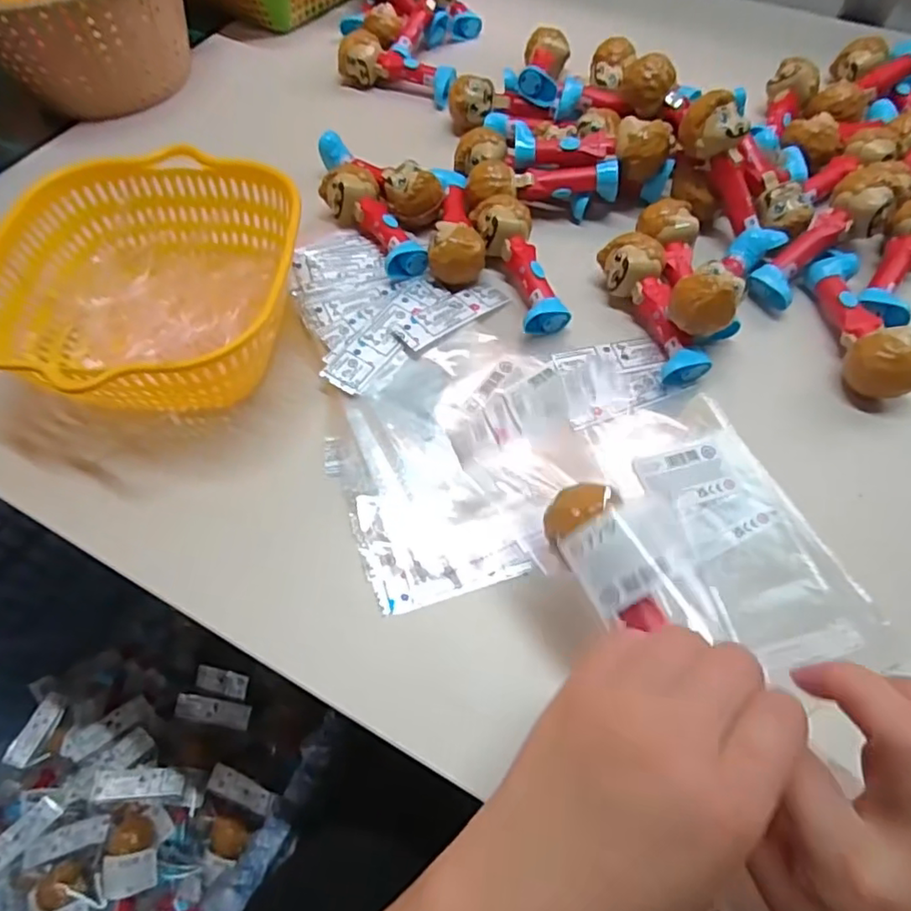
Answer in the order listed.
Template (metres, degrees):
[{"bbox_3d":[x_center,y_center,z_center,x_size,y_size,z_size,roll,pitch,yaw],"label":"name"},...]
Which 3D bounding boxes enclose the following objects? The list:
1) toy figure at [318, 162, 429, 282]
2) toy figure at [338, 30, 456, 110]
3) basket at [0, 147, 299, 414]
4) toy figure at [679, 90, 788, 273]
[{"bbox_3d":[-0.064,-0.186,0.475,0.040,0.030,0.115,-31,63,-17],"label":"toy figure"},{"bbox_3d":[-0.056,-0.389,0.606,0.125,0.037,0.045,24,62,15],"label":"toy figure"},{"bbox_3d":[-0.203,-0.112,0.411,0.193,0.070,0.208,2,59,2],"label":"basket"},{"bbox_3d":[0.208,-0.207,0.457,0.048,0.034,0.125,-25,97,-14],"label":"toy figure"}]

